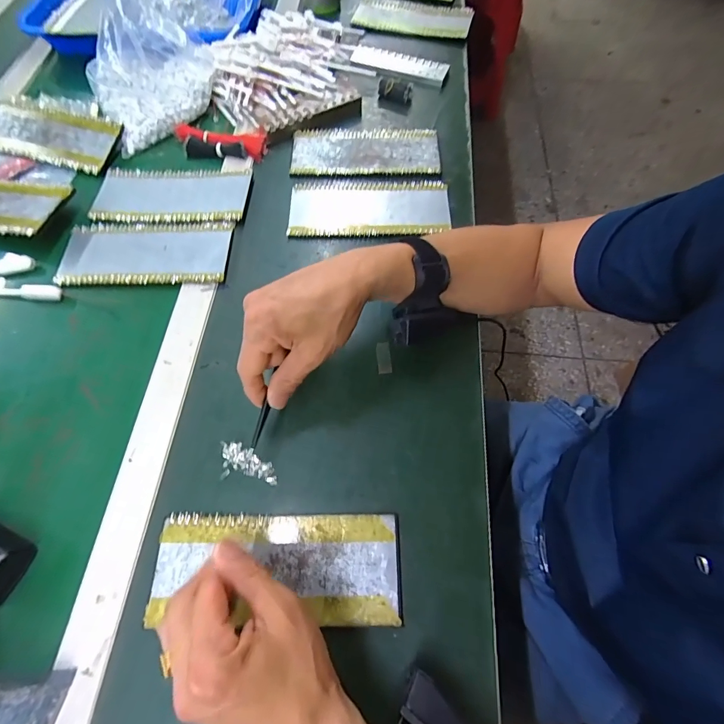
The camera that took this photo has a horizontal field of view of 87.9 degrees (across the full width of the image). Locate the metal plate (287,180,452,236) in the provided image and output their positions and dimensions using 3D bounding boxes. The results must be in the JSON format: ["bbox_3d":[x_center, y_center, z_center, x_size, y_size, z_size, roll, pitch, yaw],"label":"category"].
[{"bbox_3d":[0.010,-0.195,0.476,0.197,0.010,0.085,0,65,0],"label":"metal plate"}]

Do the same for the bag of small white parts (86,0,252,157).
[{"bbox_3d":[-0.266,-0.465,0.526,0.134,0.138,0.307,30,69,13],"label":"bag of small white parts"}]

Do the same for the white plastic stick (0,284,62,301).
[{"bbox_3d":[-0.418,-0.083,0.430,0.148,0.009,0.015,4,65,2],"label":"white plastic stick"}]

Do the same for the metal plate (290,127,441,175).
[{"bbox_3d":[0.005,-0.292,0.518,0.198,0.007,0.088,1,65,1],"label":"metal plate"}]

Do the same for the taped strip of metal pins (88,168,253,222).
[{"bbox_3d":[-0.249,-0.219,0.493,0.198,0.008,0.091,0,65,4],"label":"taped strip of metal pins"}]

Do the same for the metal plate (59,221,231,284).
[{"bbox_3d":[-0.261,-0.132,0.453,0.197,0.009,0.088,0,65,0],"label":"metal plate"}]

